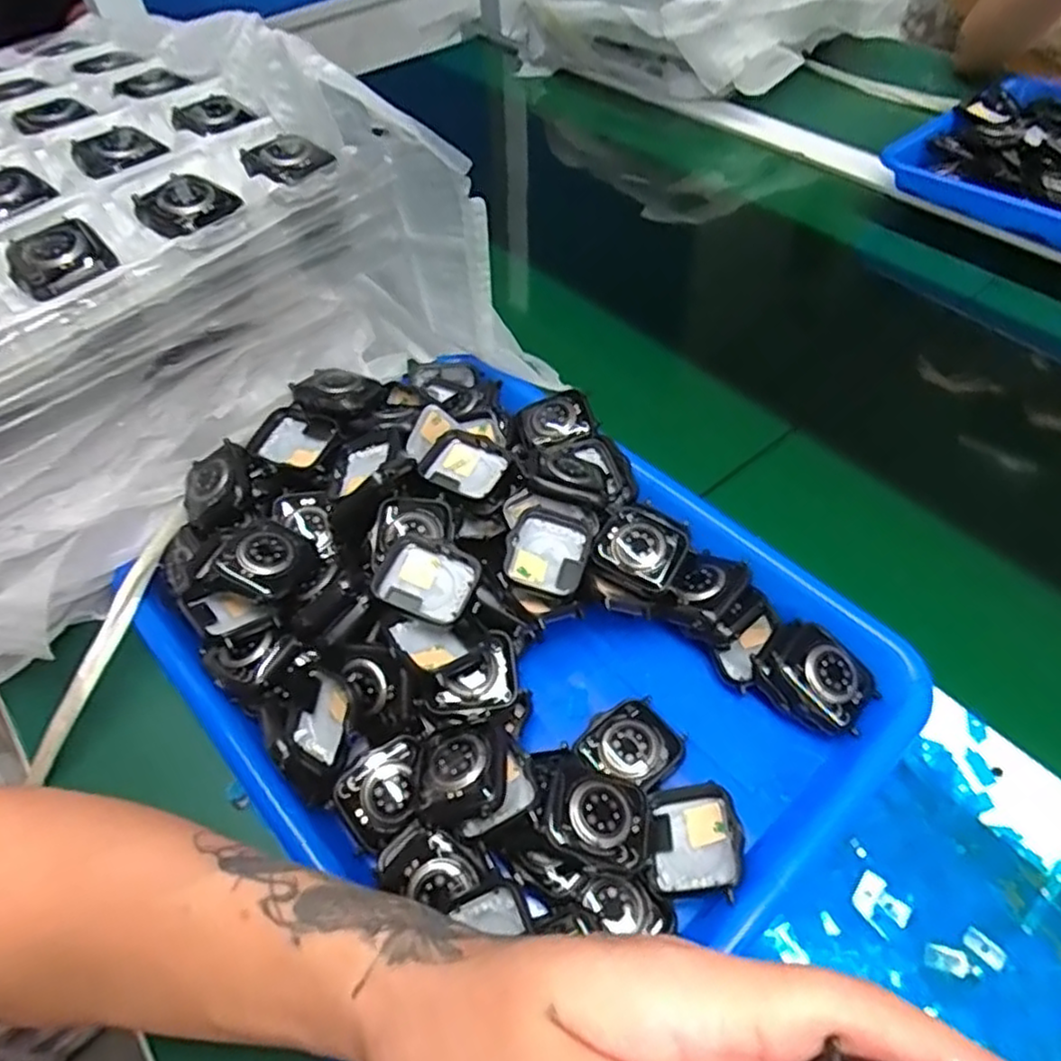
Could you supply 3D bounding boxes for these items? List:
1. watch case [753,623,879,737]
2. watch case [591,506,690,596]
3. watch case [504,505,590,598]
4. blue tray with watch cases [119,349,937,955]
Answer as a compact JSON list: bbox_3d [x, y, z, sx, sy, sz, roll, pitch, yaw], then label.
[{"bbox_3d":[0.127,0.066,0.316,0.049,0.015,0.038,35,82,15],"label":"watch case"},{"bbox_3d":[0.054,0.008,0.346,0.040,0.011,0.037,27,58,22],"label":"watch case"},{"bbox_3d":[0.009,0.009,0.343,0.035,0.014,0.043,10,53,11],"label":"watch case"},{"bbox_3d":[-0.020,0.040,0.334,0.238,0.058,0.323,-36,58,-23],"label":"blue tray with watch cases"}]

